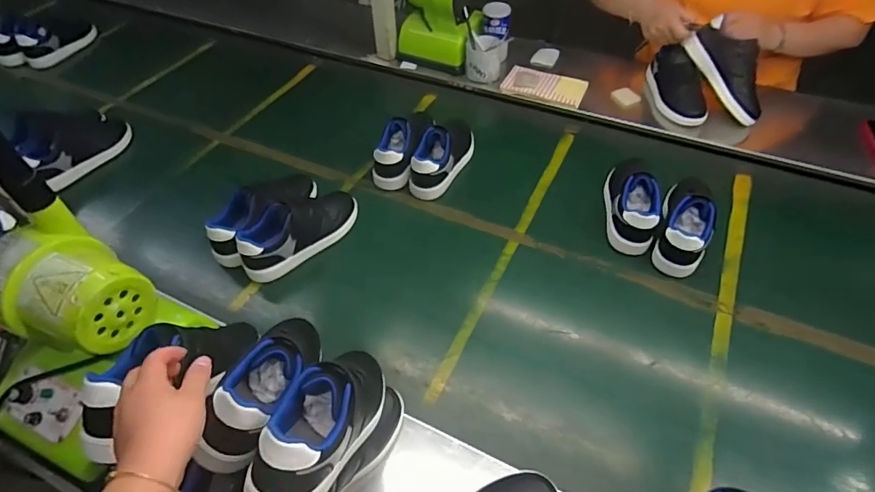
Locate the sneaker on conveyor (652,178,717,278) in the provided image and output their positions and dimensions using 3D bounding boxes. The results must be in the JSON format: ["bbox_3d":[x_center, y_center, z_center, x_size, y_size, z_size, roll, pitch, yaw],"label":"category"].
[{"bbox_3d":[0.449,-0.066,0.840,0.085,0.095,0.251,19,52,18],"label":"sneaker on conveyor"}]

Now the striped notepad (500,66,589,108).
[{"bbox_3d":[0.251,-0.377,1.126,0.185,0.019,0.105,19,52,17],"label":"striped notepad"}]

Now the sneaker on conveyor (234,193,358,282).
[{"bbox_3d":[-0.241,-0.040,0.833,0.098,0.084,0.230,28,55,23],"label":"sneaker on conveyor"}]

